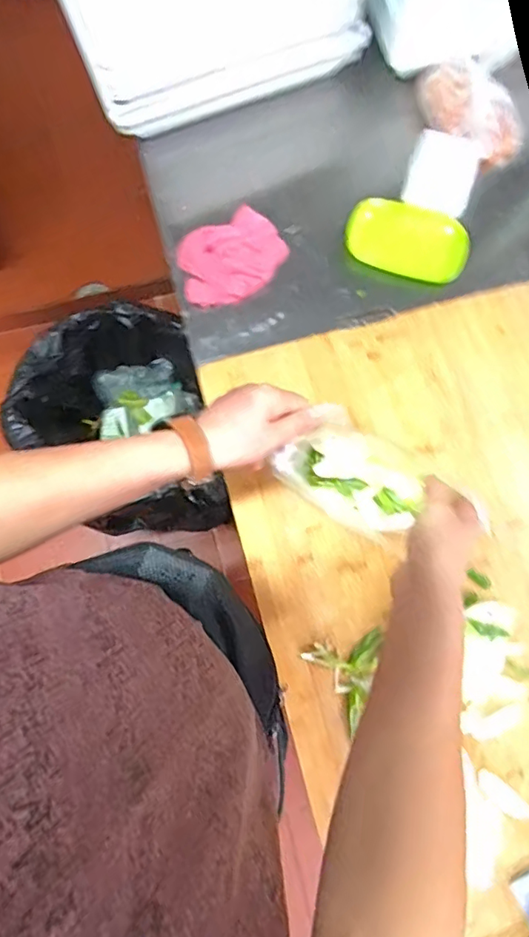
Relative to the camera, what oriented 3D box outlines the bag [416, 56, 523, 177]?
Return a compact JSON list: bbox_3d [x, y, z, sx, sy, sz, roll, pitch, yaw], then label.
[{"bbox_3d":[0.318,-0.555,0.829,0.099,0.071,0.178,-31,80,-7],"label":"bag"}]

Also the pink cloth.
[{"bbox_3d":[-0.052,-0.314,0.789,0.161,0.021,0.121,-27,80,-6],"label":"pink cloth"}]

